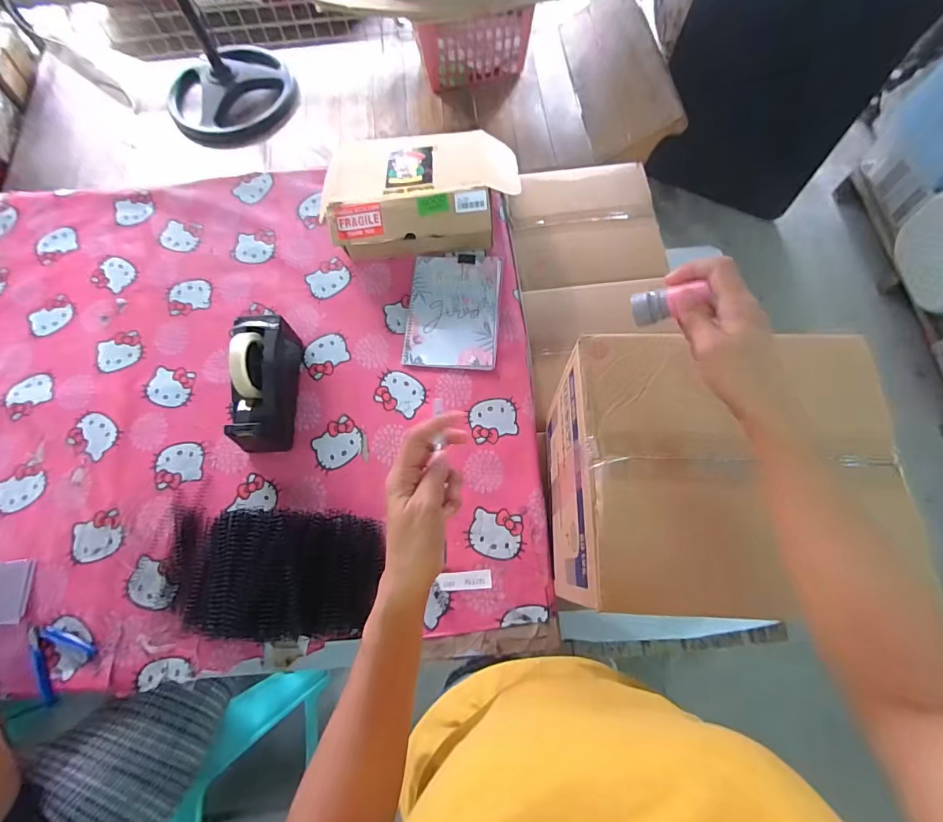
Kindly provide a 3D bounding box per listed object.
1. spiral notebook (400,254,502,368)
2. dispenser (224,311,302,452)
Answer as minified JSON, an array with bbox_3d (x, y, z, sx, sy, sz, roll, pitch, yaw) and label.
[{"bbox_3d":[-0.031,-0.176,0.797,0.158,0.017,0.216,4,71,3],"label":"spiral notebook"},{"bbox_3d":[-0.323,-0.048,0.707,0.073,0.134,0.206,-4,71,1],"label":"dispenser"}]

